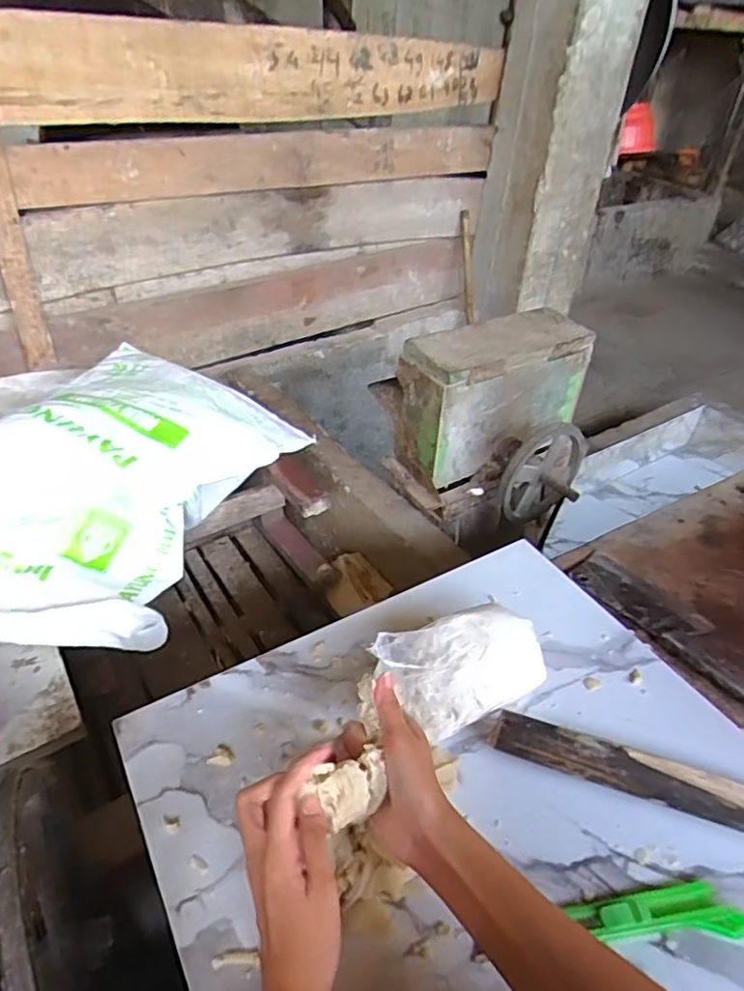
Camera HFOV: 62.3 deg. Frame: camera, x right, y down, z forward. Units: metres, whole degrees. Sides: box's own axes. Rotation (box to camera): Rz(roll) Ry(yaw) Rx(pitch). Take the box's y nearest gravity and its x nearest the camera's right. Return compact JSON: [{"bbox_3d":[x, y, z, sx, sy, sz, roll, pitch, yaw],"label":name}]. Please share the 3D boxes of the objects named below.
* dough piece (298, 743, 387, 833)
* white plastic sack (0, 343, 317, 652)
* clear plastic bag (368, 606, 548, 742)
[{"bbox_3d":[-0.014,0.201,0.421,0.053,0.027,0.030,-20,45,-28],"label":"dough piece"},{"bbox_3d":[-0.451,-0.044,0.993,0.472,0.200,0.674,15,39,12],"label":"white plastic sack"},{"bbox_3d":[0.078,0.153,0.548,0.151,0.065,0.076,-11,41,-19],"label":"clear plastic bag"}]

